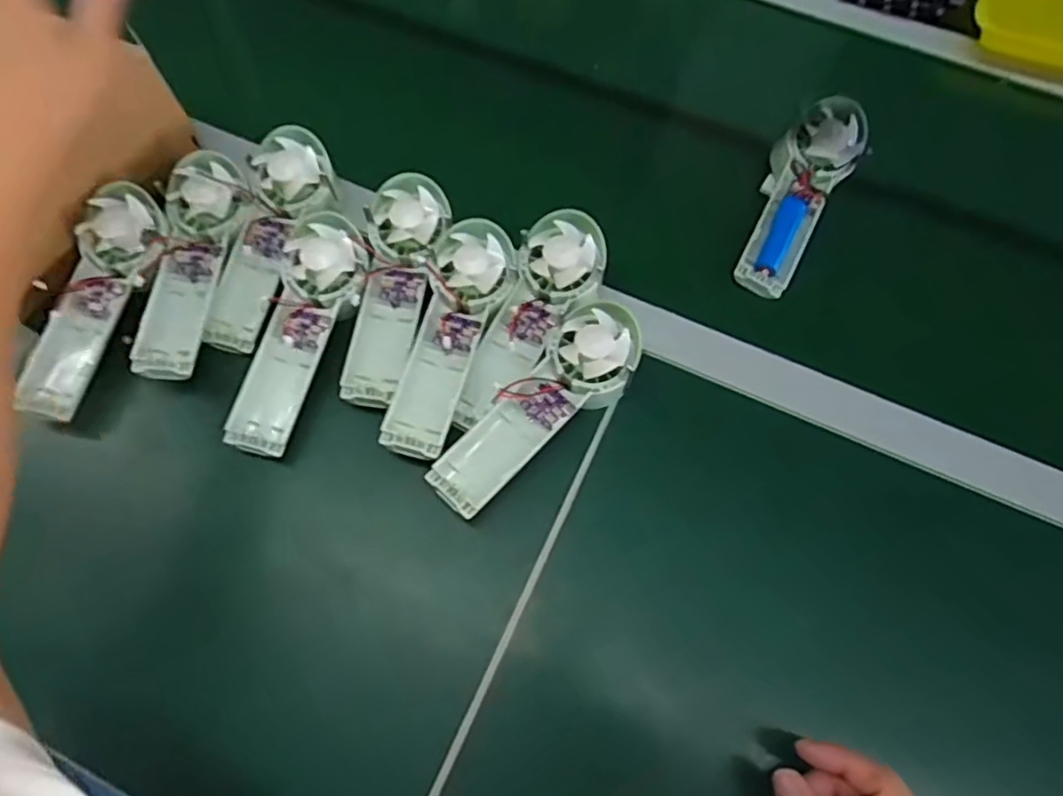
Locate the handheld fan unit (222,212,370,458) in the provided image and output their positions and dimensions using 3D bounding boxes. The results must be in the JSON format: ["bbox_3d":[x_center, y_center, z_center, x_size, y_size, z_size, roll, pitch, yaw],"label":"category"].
[{"bbox_3d":[-0.170,-0.048,0.459,0.062,0.023,0.175,15,77,5],"label":"handheld fan unit"}]

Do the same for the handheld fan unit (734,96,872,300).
[{"bbox_3d":[0.216,-0.159,0.531,0.064,0.056,0.169,26,84,10],"label":"handheld fan unit"}]

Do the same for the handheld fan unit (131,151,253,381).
[{"bbox_3d":[-0.253,-0.099,0.470,0.056,0.034,0.174,7,64,1],"label":"handheld fan unit"}]

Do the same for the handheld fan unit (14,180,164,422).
[{"bbox_3d":[-0.320,-0.072,0.468,0.067,0.025,0.174,12,77,3],"label":"handheld fan unit"}]

